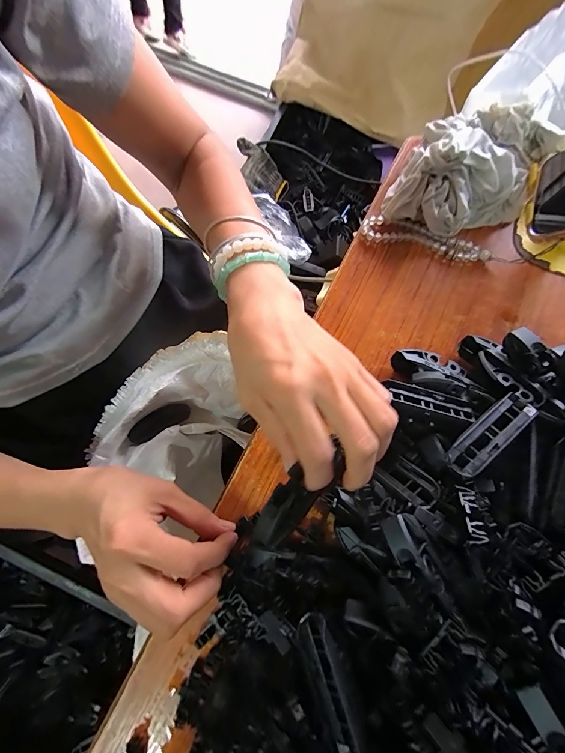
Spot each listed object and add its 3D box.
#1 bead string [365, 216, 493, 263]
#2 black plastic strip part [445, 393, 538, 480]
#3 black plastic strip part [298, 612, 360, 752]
[{"bbox_3d":[0.130,-0.125,0.309,0.114,0.007,0.024,15,76,4],"label":"bead string"},{"bbox_3d":[0.137,0.035,0.219,0.073,0.008,0.022,-36,78,-9],"label":"black plastic strip part"},{"bbox_3d":[0.026,0.173,0.189,0.022,0.005,0.072,-25,77,28],"label":"black plastic strip part"}]

